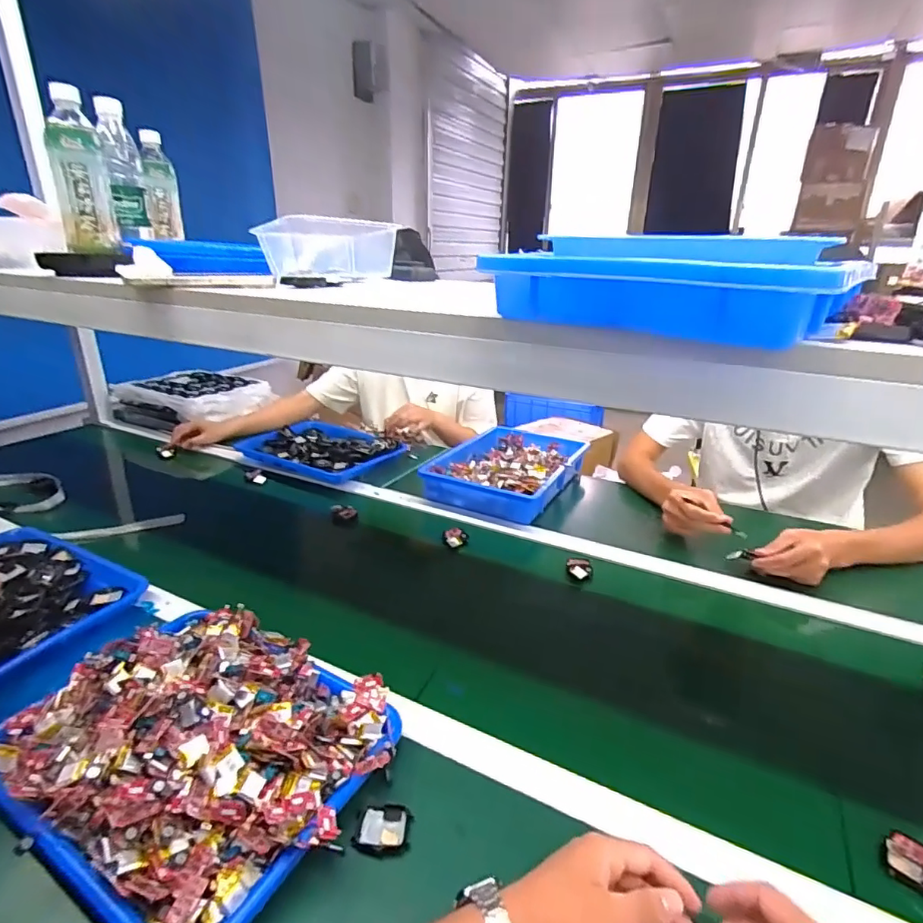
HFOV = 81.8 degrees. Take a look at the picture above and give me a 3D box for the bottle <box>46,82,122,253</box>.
[{"bbox_3d":[-0.500,-0.375,0.697,0.063,0.182,0.066,-12,26,-29],"label":"bottle"}]

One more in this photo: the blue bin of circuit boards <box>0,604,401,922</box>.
[{"bbox_3d":[-0.247,0.255,0.505,0.333,0.086,0.261,14,26,29],"label":"blue bin of circuit boards"}]

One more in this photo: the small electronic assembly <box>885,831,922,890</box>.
[{"bbox_3d":[0.381,0.331,0.440,0.044,0.015,0.042,17,27,34],"label":"small electronic assembly"}]

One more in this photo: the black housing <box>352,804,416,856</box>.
[{"bbox_3d":[-0.067,0.317,0.461,0.046,0.006,0.039,2,22,3],"label":"black housing"}]

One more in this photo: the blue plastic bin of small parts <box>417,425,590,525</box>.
[{"bbox_3d":[0.102,0.013,1.142,0.257,0.059,0.374,13,25,27],"label":"blue plastic bin of small parts"}]

